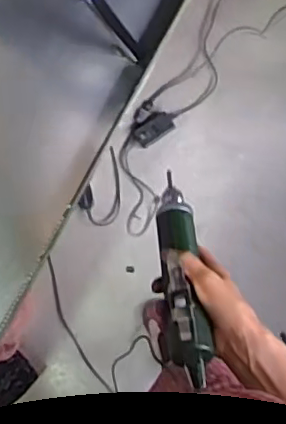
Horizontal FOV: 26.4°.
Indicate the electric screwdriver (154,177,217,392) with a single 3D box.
[{"bbox_3d":[0.037,0.055,0.628,0.046,0.045,0.248,-5,47,1],"label":"electric screwdriver"}]

